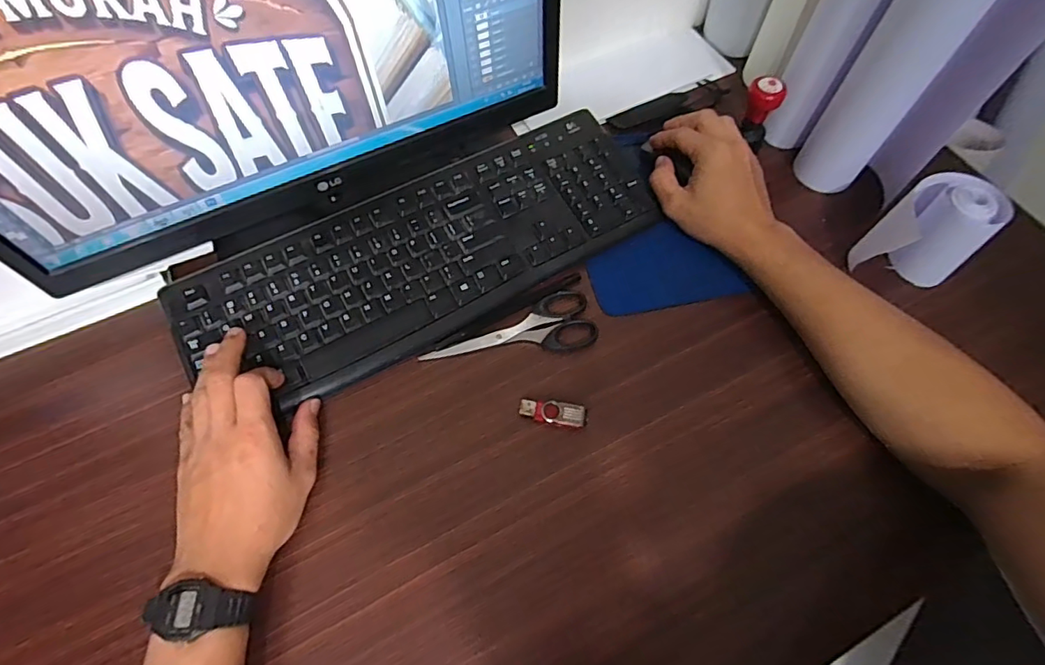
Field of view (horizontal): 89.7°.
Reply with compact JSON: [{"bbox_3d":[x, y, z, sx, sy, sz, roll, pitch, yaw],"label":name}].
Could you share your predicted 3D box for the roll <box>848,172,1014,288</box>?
[{"bbox_3d":[0.356,-0.081,0.469,0.078,0.100,0.072,0,63,0],"label":"roll"}]

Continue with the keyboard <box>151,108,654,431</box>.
[{"bbox_3d":[-0.084,-0.072,0.479,0.428,0.029,0.150,-26,66,-12],"label":"keyboard"}]

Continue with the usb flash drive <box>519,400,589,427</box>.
[{"bbox_3d":[0.025,0.065,0.427,0.053,0.012,0.019,11,63,5],"label":"usb flash drive"}]

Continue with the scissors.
[{"bbox_3d":[-0.010,0.001,0.461,0.147,0.006,0.056,-13,64,-7],"label":"scissors"}]

